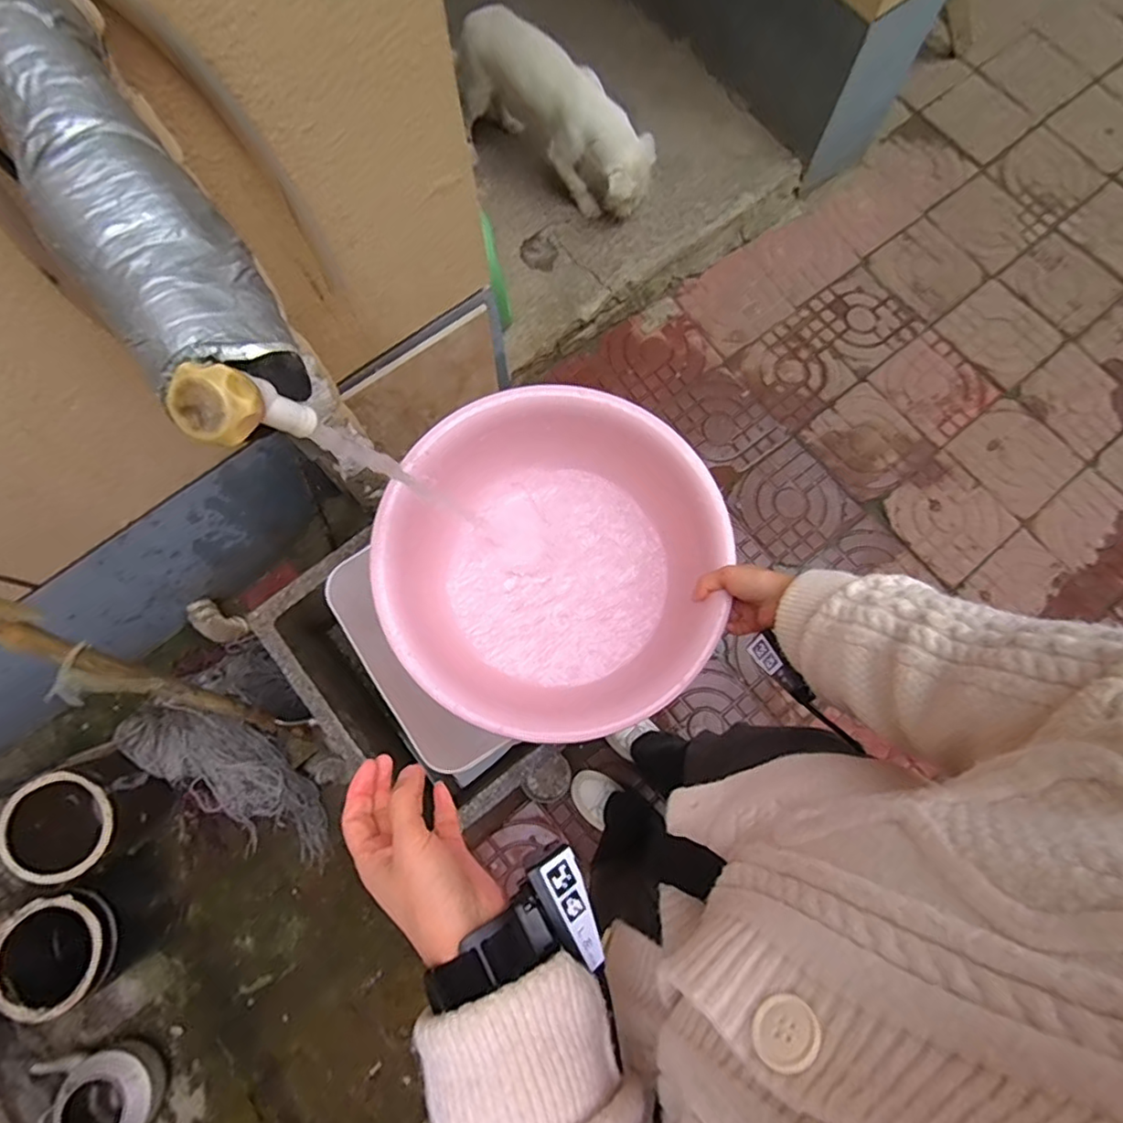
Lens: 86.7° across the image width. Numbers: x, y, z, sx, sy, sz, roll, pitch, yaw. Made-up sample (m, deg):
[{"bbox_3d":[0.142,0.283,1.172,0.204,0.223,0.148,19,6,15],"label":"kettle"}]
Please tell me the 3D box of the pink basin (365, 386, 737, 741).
[{"bbox_3d":[-0.006,0.006,0.671,0.359,0.139,0.354,0,76,0],"label":"pink basin"}]

